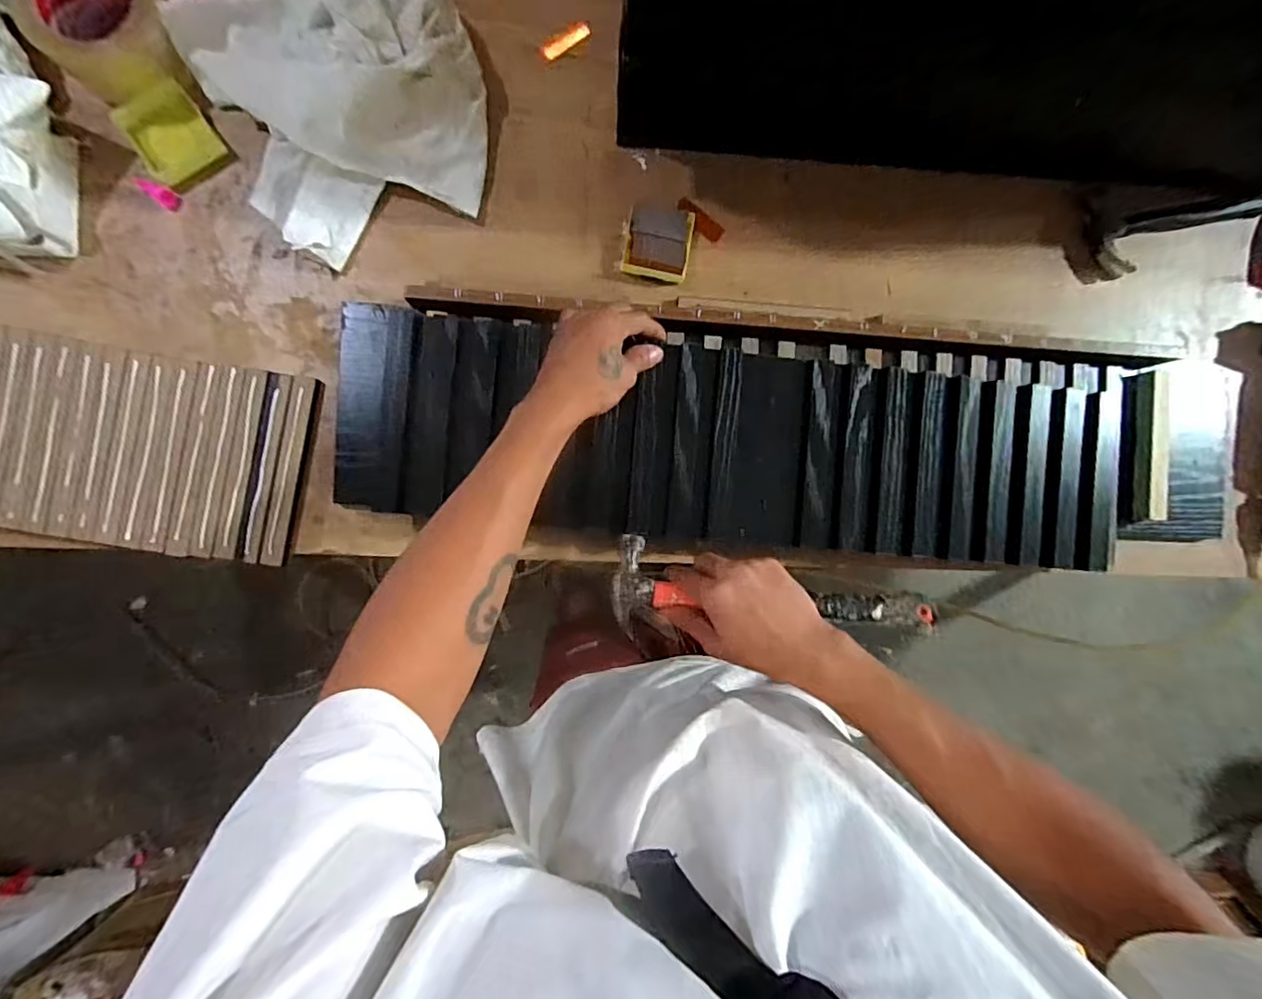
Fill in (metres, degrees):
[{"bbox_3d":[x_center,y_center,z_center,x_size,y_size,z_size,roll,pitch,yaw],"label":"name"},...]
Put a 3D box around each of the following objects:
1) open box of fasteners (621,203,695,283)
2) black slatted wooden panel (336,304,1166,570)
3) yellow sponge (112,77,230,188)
[{"bbox_3d":[0.028,-0.255,0.535,0.061,0.017,0.074,10,86,-3],"label":"open box of fasteners"},{"bbox_3d":[0.111,-0.058,0.522,0.753,0.042,0.204,4,86,-5],"label":"black slatted wooden panel"},{"bbox_3d":[-0.420,-0.333,0.504,0.066,0.019,0.072,-35,90,-5],"label":"yellow sponge"}]

